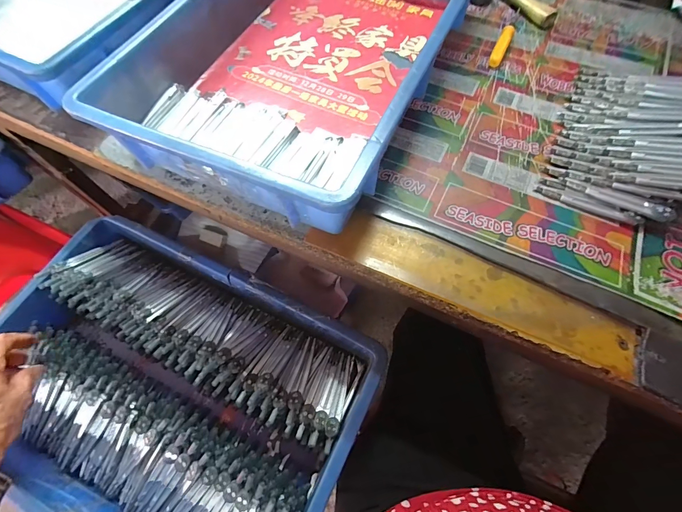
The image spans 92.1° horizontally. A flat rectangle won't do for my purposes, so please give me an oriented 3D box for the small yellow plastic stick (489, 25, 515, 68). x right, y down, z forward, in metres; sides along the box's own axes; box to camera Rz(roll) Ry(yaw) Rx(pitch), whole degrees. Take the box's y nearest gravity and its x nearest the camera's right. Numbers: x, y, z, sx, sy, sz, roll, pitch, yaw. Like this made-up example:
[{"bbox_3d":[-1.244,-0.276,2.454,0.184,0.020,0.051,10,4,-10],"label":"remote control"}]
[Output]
[{"bbox_3d":[0.208,-0.270,0.424,0.015,0.014,0.077,24,67,12],"label":"small yellow plastic stick"}]

